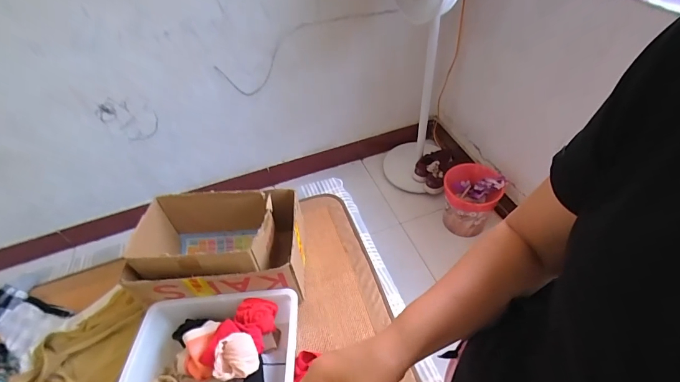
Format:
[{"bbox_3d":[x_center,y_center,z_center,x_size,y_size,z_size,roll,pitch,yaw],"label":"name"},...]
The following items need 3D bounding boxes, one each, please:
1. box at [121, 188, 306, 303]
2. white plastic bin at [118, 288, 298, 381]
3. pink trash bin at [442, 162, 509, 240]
[{"bbox_3d":[-0.313,0.153,0.924,0.416,0.202,0.255,-6,47,1],"label":"box"},{"bbox_3d":[-0.278,0.369,0.771,0.342,0.144,0.276,-5,47,2],"label":"white plastic bin"},{"bbox_3d":[0.562,0.038,1.519,0.224,0.224,0.245,-3,47,4],"label":"pink trash bin"}]

